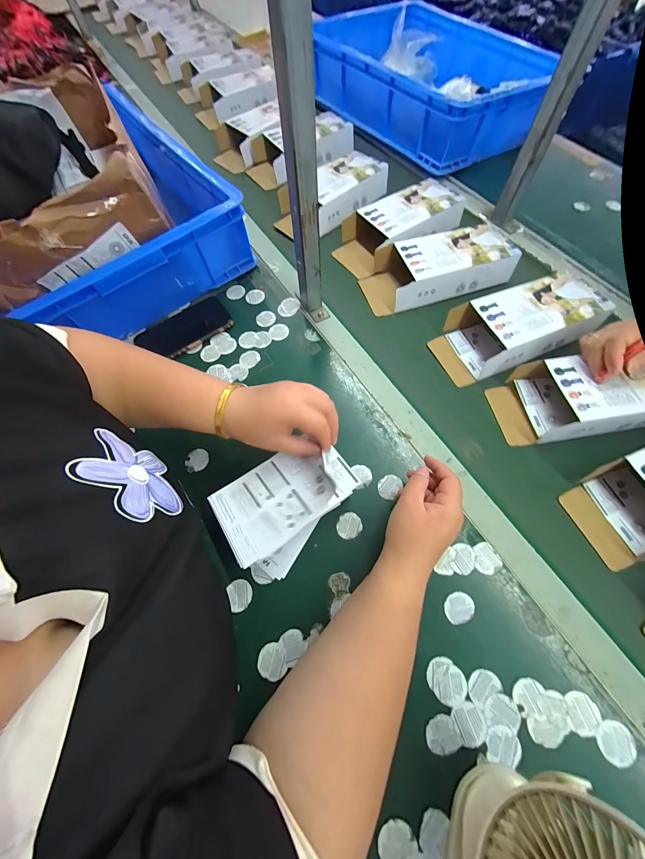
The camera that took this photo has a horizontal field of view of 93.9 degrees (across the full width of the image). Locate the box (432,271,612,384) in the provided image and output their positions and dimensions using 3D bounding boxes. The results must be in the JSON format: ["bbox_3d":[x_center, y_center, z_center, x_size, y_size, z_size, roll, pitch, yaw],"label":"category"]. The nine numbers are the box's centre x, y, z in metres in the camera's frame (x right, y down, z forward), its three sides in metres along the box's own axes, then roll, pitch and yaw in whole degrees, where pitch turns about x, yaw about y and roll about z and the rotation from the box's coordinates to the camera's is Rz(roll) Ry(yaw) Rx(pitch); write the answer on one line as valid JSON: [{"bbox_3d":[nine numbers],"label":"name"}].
[{"bbox_3d":[0.297,-0.160,0.467,0.232,0.054,0.108,-19,67,-7],"label":"box"}]

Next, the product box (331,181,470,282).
[{"bbox_3d":[0.144,-0.391,0.583,0.250,0.056,0.113,-29,68,-10],"label":"product box"}]

